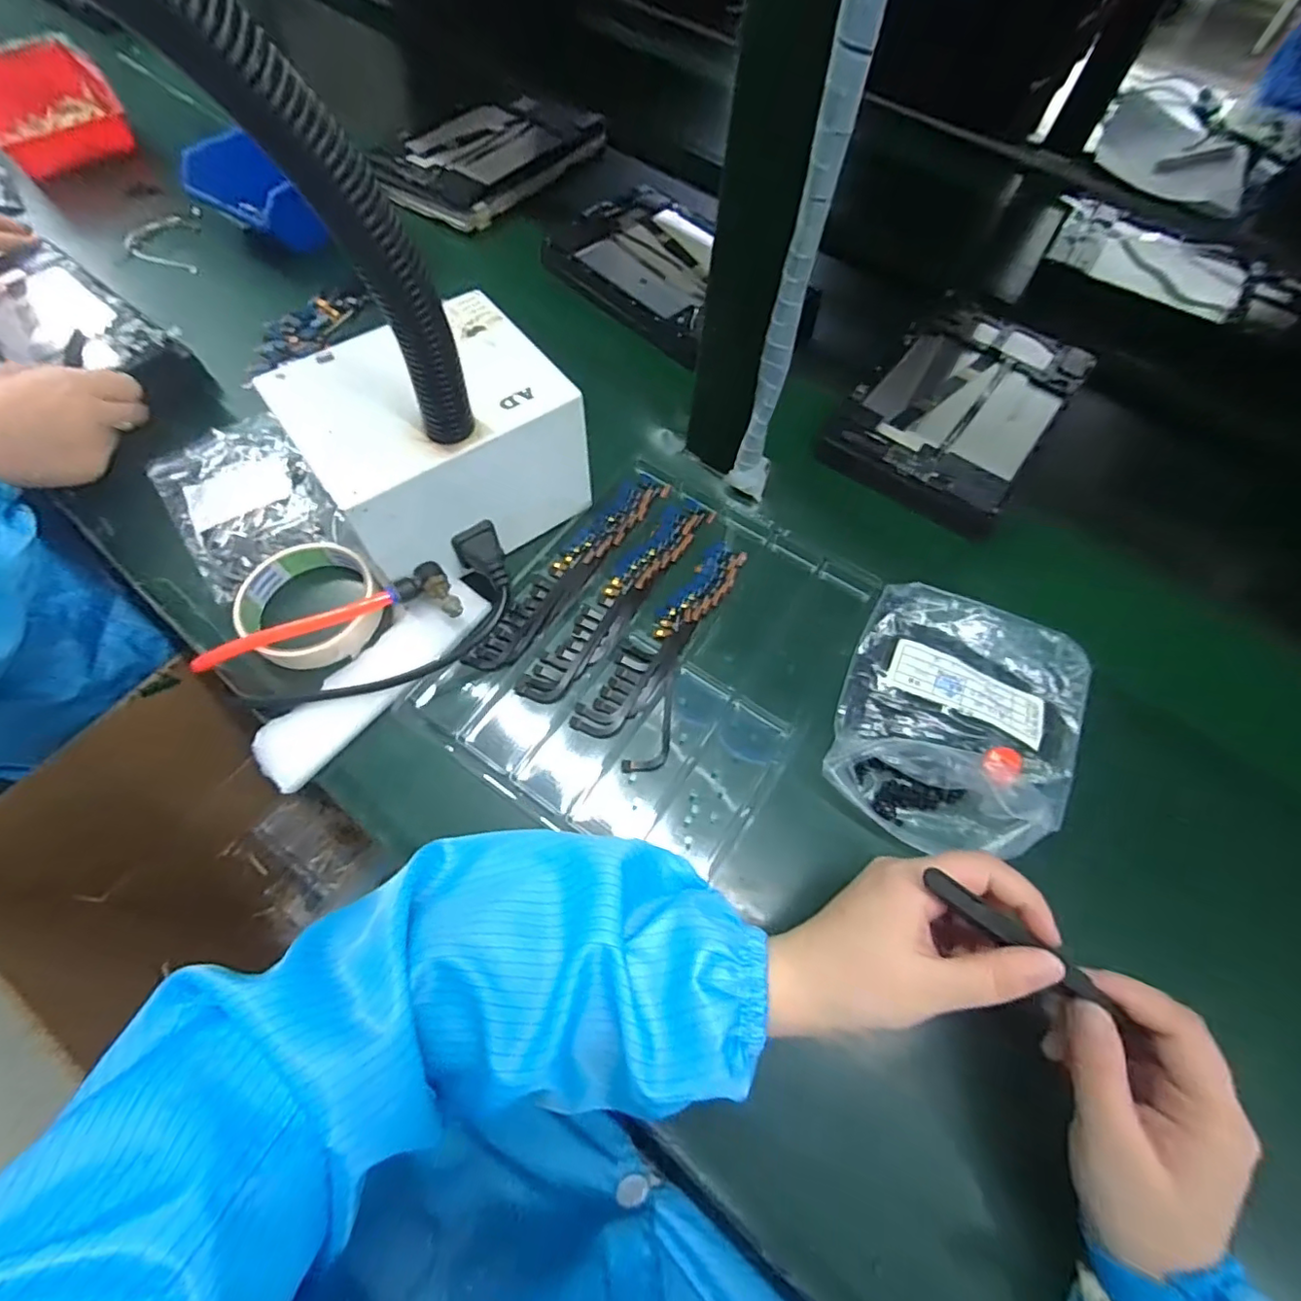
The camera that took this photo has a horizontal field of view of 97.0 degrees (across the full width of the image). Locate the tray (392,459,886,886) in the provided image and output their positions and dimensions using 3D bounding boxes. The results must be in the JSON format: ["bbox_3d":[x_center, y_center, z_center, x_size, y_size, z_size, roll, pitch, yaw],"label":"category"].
[{"bbox_3d":[0.003,-0.005,0.387,0.212,0.009,0.258,31,67,11],"label":"tray"}]

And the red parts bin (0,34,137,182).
[{"bbox_3d":[-0.636,-0.568,0.611,0.124,0.071,0.125,-38,71,-19],"label":"red parts bin"}]

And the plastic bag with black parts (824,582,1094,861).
[{"bbox_3d":[0.196,0.042,0.361,0.141,0.023,0.164,24,66,8],"label":"plastic bag with black parts"}]

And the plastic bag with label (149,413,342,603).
[{"bbox_3d":[-0.302,-0.115,0.430,0.097,0.014,0.138,-33,71,-17],"label":"plastic bag with label"}]

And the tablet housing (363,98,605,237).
[{"bbox_3d":[-0.173,-0.561,0.641,0.156,0.021,0.268,31,66,12],"label":"tablet housing"}]

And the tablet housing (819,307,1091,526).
[{"bbox_3d":[0.265,-0.215,0.487,0.144,0.013,0.245,37,68,13],"label":"tablet housing"}]

